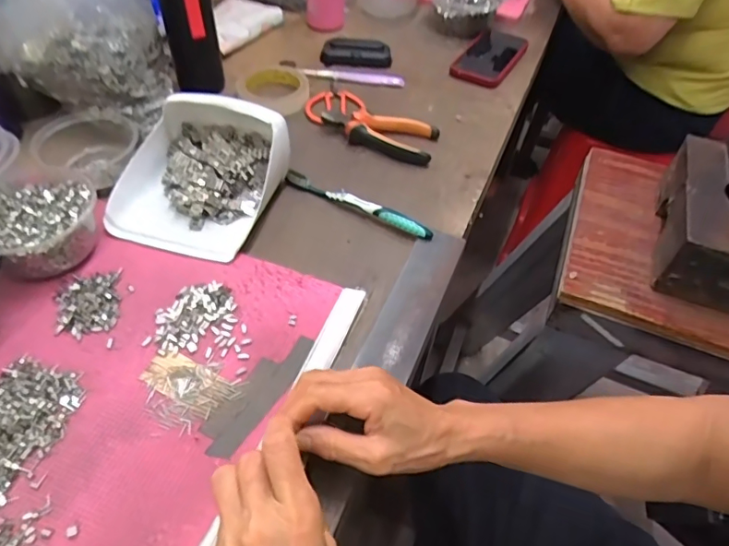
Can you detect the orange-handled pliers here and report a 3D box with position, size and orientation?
[{"bbox_3d":[0.009,-0.203,0.683,0.203,0.019,0.082,34,55,20],"label":"orange-handled pliers"}]

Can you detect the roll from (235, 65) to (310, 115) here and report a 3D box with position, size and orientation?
[{"bbox_3d":[-0.133,-0.270,0.740,0.099,0.026,0.101,-6,50,-9],"label":"roll"}]

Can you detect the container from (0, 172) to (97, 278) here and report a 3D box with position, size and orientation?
[{"bbox_3d":[-0.317,-0.053,0.496,0.128,0.053,0.104,34,55,21],"label":"container"}]

